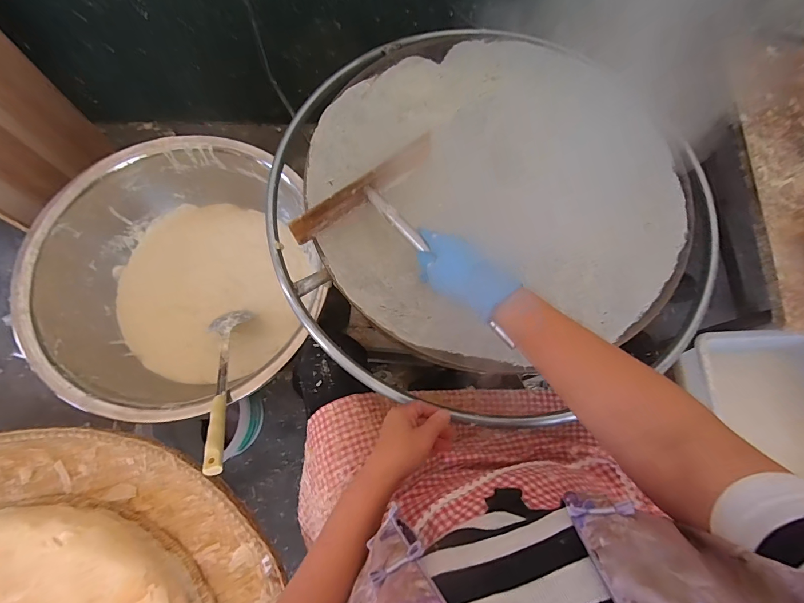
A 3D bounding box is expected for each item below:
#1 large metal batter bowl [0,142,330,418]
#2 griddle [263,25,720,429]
[{"bbox_3d":[-0.440,-0.046,0.783,0.489,0.199,0.535,1,73,-2],"label":"large metal batter bowl"},{"bbox_3d":[0.093,-0.168,0.586,0.645,0.085,0.602,1,73,-2],"label":"griddle"}]

